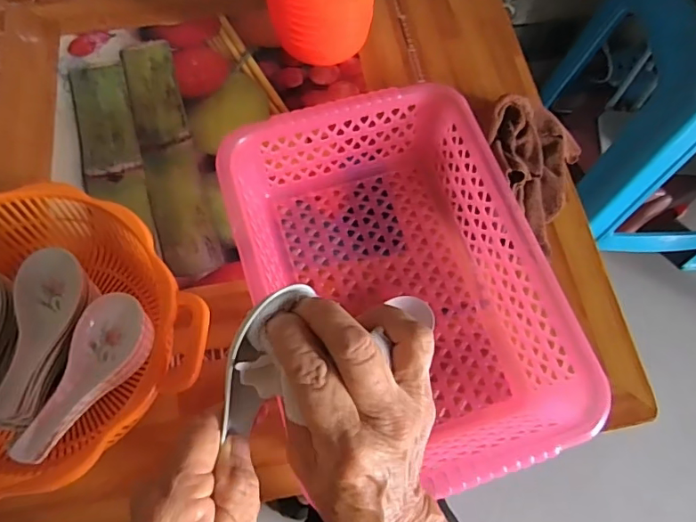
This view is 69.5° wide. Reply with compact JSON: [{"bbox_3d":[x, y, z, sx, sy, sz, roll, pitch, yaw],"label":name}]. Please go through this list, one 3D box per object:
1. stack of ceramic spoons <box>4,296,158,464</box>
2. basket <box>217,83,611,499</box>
[{"bbox_3d":[-0.185,0.083,0.359,0.049,0.029,0.125,15,51,5],"label":"stack of ceramic spoons"},{"bbox_3d":[0.037,0.017,0.402,0.207,0.078,0.300,-17,69,-8],"label":"basket"}]

